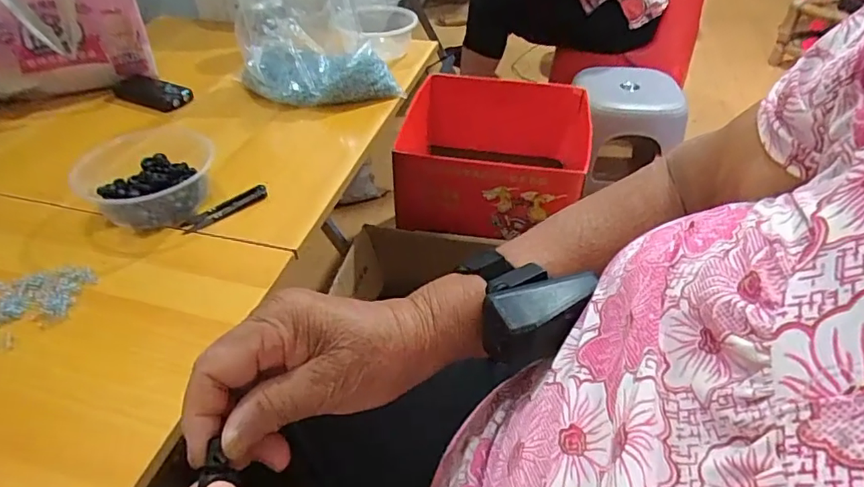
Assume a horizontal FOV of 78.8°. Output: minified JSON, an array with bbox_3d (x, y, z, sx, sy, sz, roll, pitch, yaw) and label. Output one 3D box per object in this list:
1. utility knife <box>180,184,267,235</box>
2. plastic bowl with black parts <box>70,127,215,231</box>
[{"bbox_3d":[-0.231,-0.039,0.588,0.097,0.012,0.020,-33,50,-31],"label":"utility knife"},{"bbox_3d":[-0.311,-0.076,0.587,0.137,0.059,0.123,-8,42,-8],"label":"plastic bowl with black parts"}]

